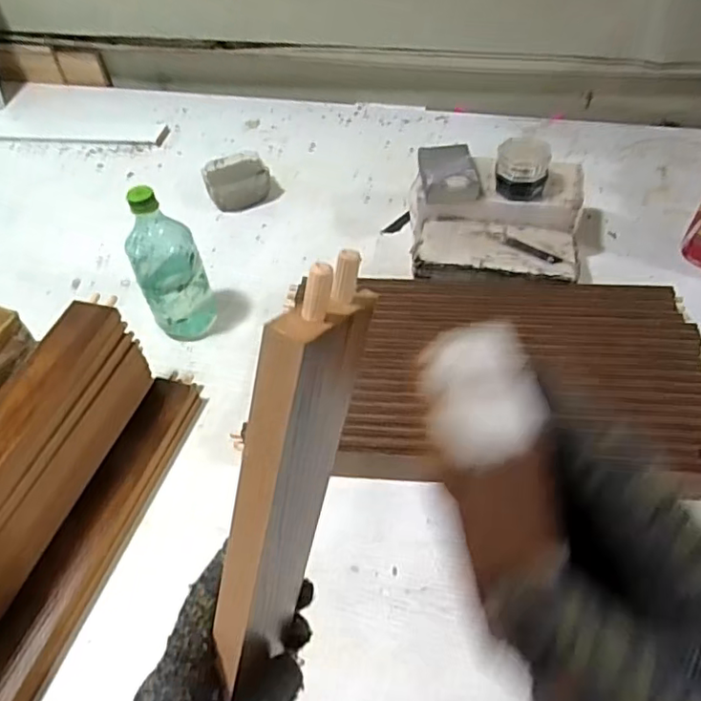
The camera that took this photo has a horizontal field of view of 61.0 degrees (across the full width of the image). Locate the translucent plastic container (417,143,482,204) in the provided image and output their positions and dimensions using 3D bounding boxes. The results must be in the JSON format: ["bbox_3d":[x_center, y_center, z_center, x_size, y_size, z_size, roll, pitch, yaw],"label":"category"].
[{"bbox_3d":[0.134,-0.244,0.819,0.075,0.028,0.111,-6,49,0],"label":"translucent plastic container"}]

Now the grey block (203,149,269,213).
[{"bbox_3d":[-0.185,-0.278,0.973,0.101,0.055,0.097,-16,50,-9],"label":"grey block"}]

